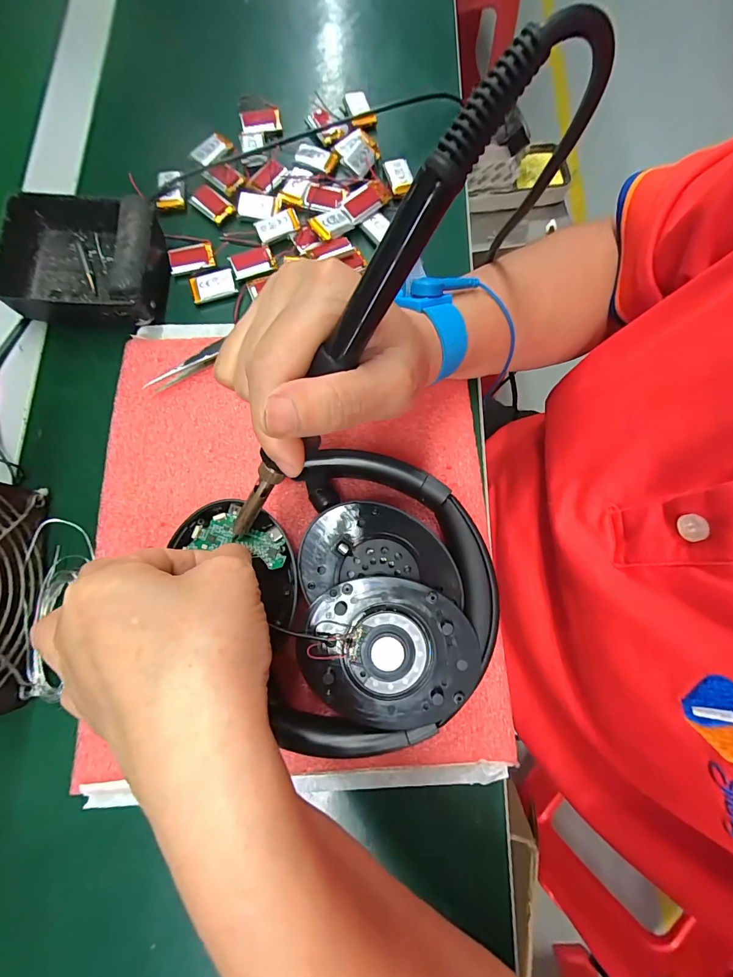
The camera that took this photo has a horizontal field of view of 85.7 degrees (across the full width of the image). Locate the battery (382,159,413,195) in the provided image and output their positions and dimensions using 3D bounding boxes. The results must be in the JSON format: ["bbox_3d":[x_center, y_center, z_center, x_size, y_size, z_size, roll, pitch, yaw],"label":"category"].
[{"bbox_3d":[0.026,-0.238,0.301,0.020,0.008,0.026,-16,77,-3],"label":"battery"}]

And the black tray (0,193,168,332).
[{"bbox_3d":[-0.193,-0.152,0.264,0.107,0.034,0.082,4,77,2],"label":"black tray"}]

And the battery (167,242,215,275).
[{"bbox_3d":[-0.126,-0.167,0.283,0.032,0.004,0.023,-13,77,-2],"label":"battery"}]

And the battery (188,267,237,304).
[{"bbox_3d":[-0.109,-0.143,0.276,0.030,0.005,0.020,-17,77,-3],"label":"battery"}]

